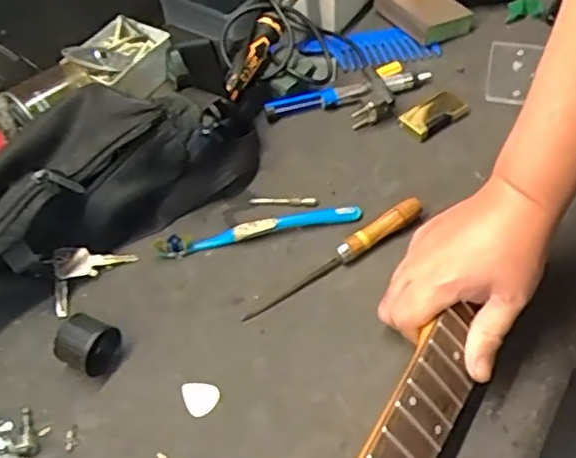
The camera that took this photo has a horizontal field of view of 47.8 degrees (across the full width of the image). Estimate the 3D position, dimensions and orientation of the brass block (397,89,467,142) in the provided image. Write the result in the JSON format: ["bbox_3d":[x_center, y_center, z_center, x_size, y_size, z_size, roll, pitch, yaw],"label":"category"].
[{"bbox_3d":[0.154,-0.122,0.681,0.071,0.014,0.040,-30,56,-20],"label":"brass block"}]

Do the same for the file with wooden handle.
[{"bbox_3d":[0.041,0.024,0.570,0.188,0.023,0.016,-29,56,-19],"label":"file with wooden handle"}]

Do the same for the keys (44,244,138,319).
[{"bbox_3d":[-0.181,0.033,0.568,0.043,0.021,0.079,33,60,25],"label":"keys"}]

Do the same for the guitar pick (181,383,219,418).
[{"bbox_3d":[-0.067,0.129,0.502,0.026,0.004,0.027,-17,53,-11],"label":"guitar pick"}]

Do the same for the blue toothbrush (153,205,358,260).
[{"bbox_3d":[-0.025,0.000,0.594,0.184,0.018,0.013,-11,52,-6],"label":"blue toothbrush"}]

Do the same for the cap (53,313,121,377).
[{"bbox_3d":[-0.158,0.091,0.513,0.038,0.038,0.040,23,56,19],"label":"cap"}]

